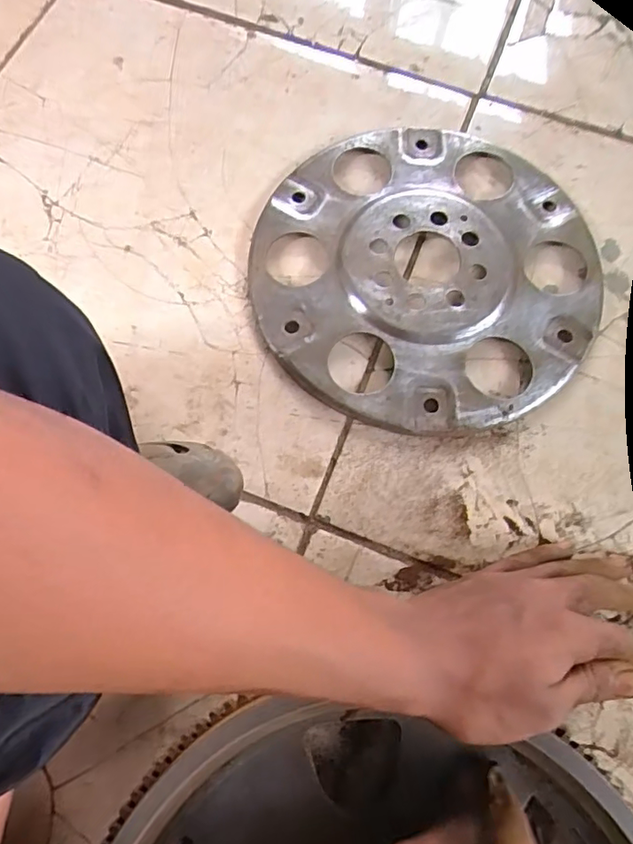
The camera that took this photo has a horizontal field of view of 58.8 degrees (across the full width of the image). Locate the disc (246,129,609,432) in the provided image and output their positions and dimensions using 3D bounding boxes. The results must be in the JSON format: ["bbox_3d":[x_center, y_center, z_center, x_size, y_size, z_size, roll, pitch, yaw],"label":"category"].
[{"bbox_3d":[0.083,-0.115,0.430,0.254,0.023,0.249,0,72,0],"label":"disc"}]

